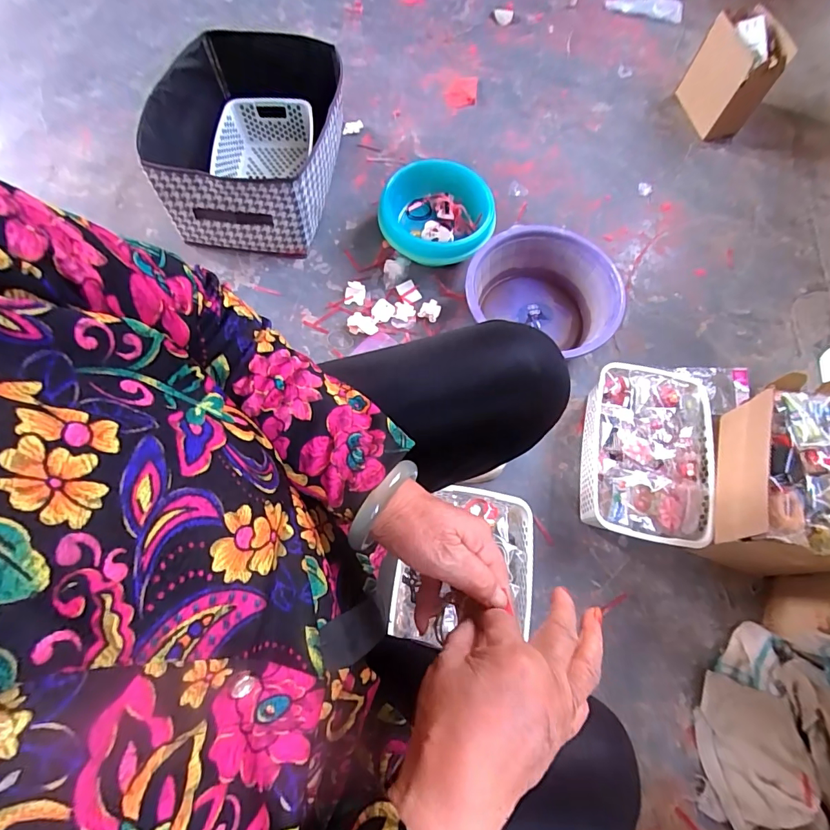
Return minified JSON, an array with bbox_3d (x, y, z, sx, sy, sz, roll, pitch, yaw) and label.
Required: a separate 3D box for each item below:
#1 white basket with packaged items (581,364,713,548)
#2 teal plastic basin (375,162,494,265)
[{"bbox_3d":[0.398,0.071,0.772,0.207,0.102,0.298,14,71,3],"label":"white basket with packaged items"},{"bbox_3d":[0.045,-0.405,0.914,0.233,0.119,0.215,4,71,0],"label":"teal plastic basin"}]

